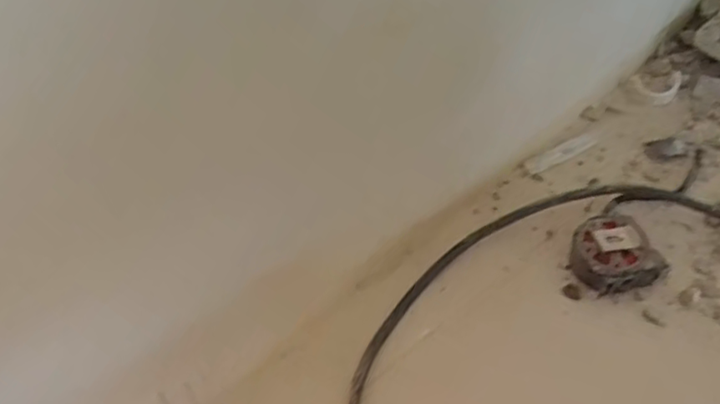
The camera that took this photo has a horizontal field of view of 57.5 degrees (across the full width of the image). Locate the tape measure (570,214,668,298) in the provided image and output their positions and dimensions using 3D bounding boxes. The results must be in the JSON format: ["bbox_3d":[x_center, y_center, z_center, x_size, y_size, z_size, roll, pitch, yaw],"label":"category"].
[{"bbox_3d":[0.217,0.045,0.561,0.070,0.037,0.071,-32,55,-18],"label":"tape measure"}]

